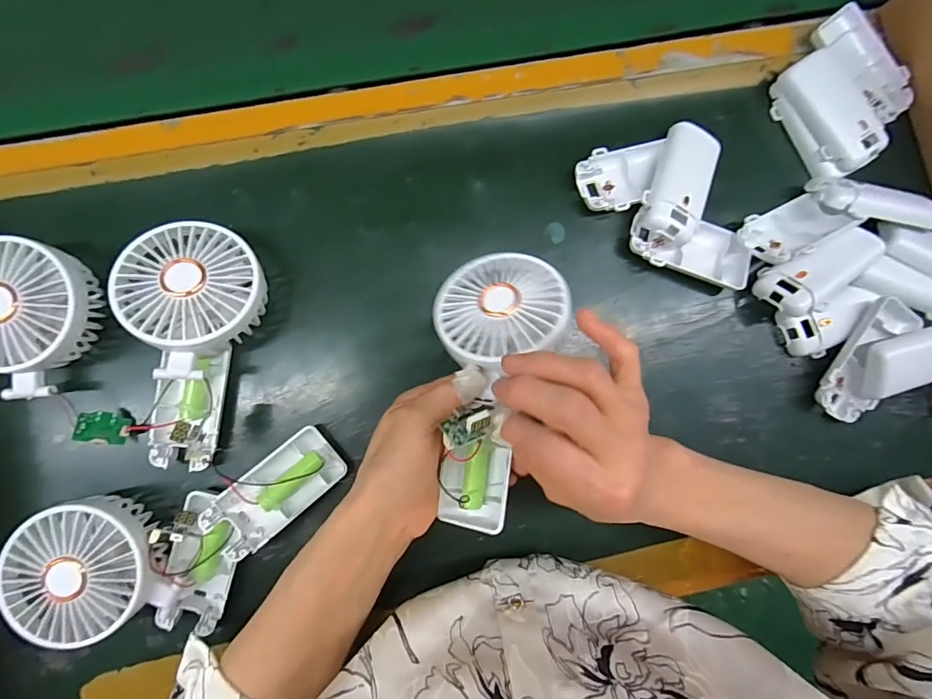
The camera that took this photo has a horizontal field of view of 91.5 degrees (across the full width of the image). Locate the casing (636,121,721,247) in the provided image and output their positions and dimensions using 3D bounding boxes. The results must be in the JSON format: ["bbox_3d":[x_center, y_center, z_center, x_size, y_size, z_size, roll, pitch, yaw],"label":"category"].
[{"bbox_3d":[0.163,-0.126,0.343,0.044,0.022,0.095,25,84,-1],"label":"casing"}]

